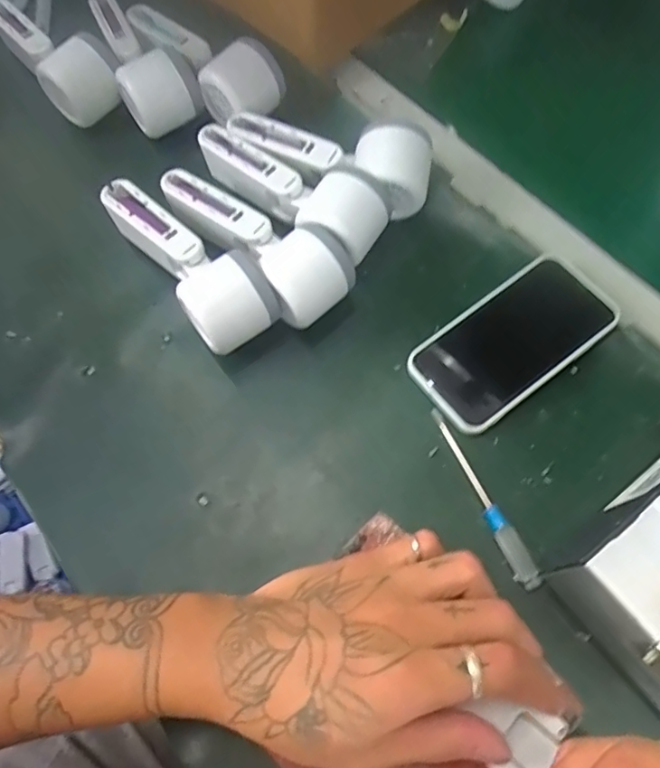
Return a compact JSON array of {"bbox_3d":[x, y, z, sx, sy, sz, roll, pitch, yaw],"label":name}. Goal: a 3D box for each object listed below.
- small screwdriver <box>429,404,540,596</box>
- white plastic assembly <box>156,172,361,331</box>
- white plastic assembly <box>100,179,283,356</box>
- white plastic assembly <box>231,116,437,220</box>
[{"bbox_3d":[0.100,0.072,0.368,0.014,0.009,0.124,-22,67,-8],"label":"small screwdriver"},{"bbox_3d":[-0.056,-0.112,0.424,0.065,0.047,0.163,-41,71,-16],"label":"white plastic assembly"},{"bbox_3d":[-0.106,-0.096,0.419,0.059,0.045,0.164,-35,70,-13],"label":"white plastic assembly"},{"bbox_3d":[0.001,-0.189,0.457,0.169,0.046,0.065,24,69,12],"label":"white plastic assembly"}]

